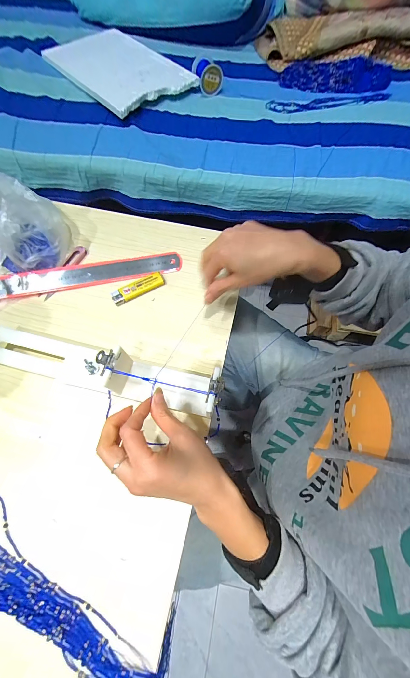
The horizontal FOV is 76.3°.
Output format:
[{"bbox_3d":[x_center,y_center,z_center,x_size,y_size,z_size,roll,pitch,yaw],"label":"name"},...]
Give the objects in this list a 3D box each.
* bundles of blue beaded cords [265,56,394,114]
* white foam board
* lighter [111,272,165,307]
[{"bbox_3d":[0.297,-0.602,0.619,0.295,0.035,0.174,2,67,-1],"label":"bundles of blue beaded cords"},{"bbox_3d":[-0.212,-0.668,0.630,0.222,0.016,0.366,-38,73,-15],"label":"white foam board"},{"bbox_3d":[-0.101,-0.077,0.394,0.080,0.013,0.022,-26,70,-10],"label":"lighter"}]

